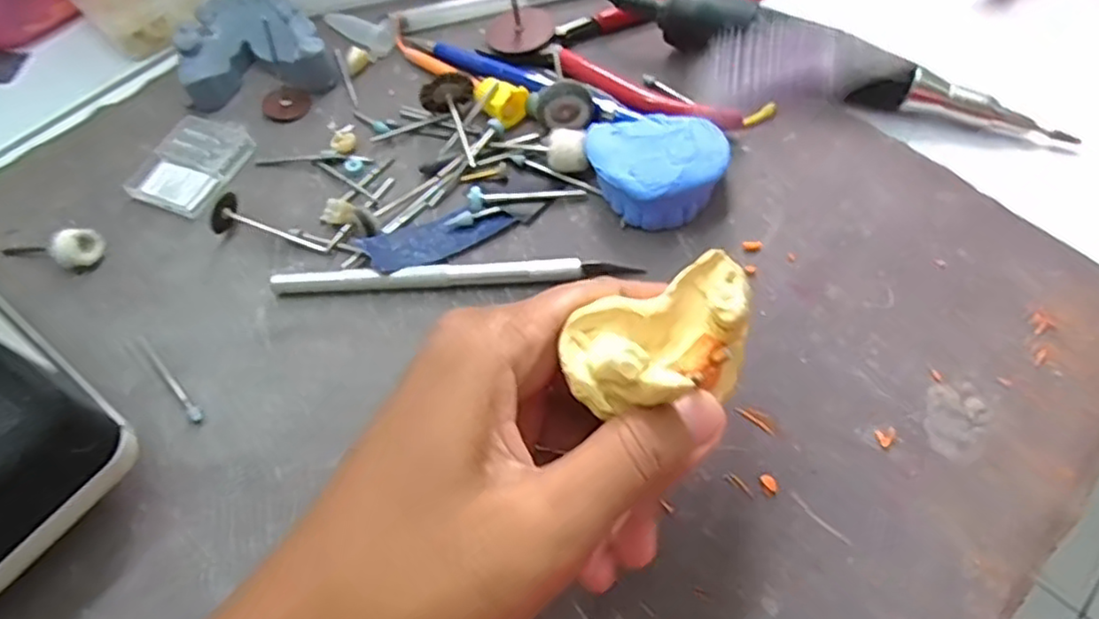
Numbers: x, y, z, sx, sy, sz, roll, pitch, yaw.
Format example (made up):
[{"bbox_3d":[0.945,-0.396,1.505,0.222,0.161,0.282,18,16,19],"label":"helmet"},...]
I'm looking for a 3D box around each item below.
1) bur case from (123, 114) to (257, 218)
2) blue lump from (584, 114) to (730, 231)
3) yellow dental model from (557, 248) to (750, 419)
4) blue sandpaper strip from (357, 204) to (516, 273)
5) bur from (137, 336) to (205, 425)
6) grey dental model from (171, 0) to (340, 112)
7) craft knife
[{"bbox_3d":[-0.150,-0.063,0.293,0.036,0.007,0.049,19,62,13],"label":"bur case"},{"bbox_3d":[0.039,-0.055,0.270,0.053,0.024,0.042,17,62,12],"label":"blue lump"},{"bbox_3d":[0.031,0.008,0.179,0.055,0.027,0.032,-24,62,-12],"label":"yellow dental model"},{"bbox_3d":[-0.044,-0.030,0.268,0.055,0.005,0.022,-25,58,-22],"label":"blue sandpaper strip"},{"bbox_3d":[-0.134,0.024,0.241,0.005,0.004,0.045,-41,66,-20],"label":"bur"},{"bbox_3d":[-0.135,-0.122,0.316,0.064,0.023,0.053,-15,60,-6],"label":"grey dental model"},{"bbox_3d":[-0.035,-0.013,0.258,0.134,0.007,0.009,-2,59,1],"label":"craft knife"}]

